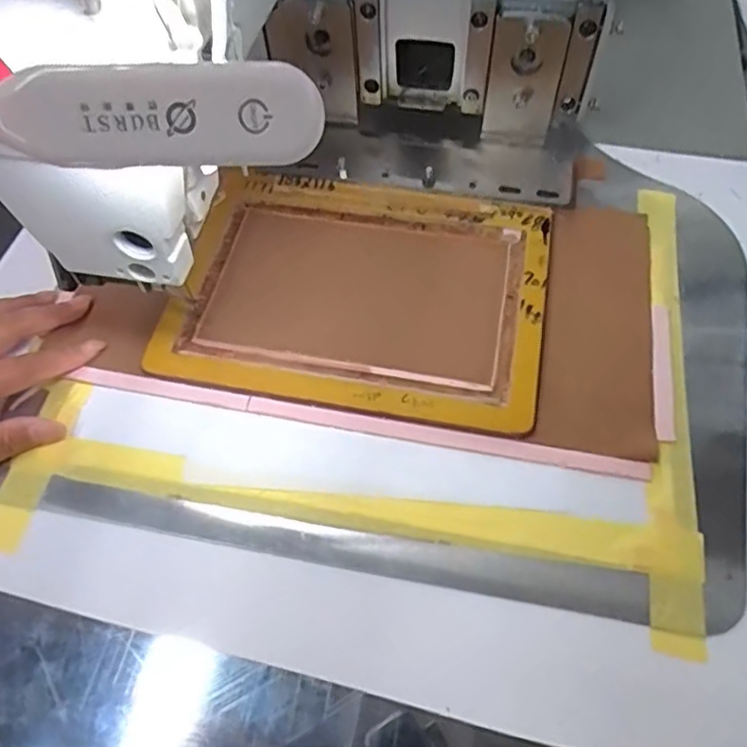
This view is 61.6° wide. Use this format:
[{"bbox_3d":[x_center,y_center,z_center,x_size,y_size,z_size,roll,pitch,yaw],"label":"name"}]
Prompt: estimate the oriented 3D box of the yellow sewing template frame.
[{"bbox_3d":[-0.008,-0.053,0.391,0.229,0.015,0.169,9,62,7],"label":"yellow sewing template frame"}]

